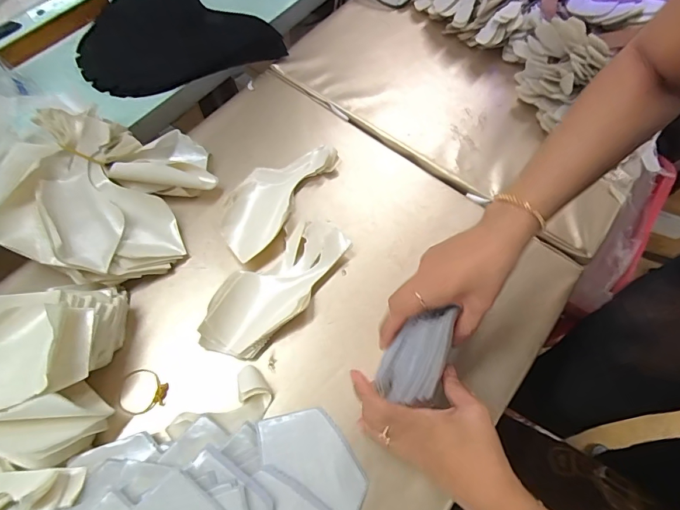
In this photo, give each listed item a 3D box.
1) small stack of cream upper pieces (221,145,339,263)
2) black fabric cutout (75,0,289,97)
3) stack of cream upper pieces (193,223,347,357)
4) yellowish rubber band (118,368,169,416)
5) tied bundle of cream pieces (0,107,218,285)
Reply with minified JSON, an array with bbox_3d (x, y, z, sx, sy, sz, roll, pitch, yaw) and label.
[{"bbox_3d":[-0.083,-0.078,0.518,0.080,0.031,0.190,30,67,10],"label":"small stack of cream upper pieces"},{"bbox_3d":[-0.255,-0.314,0.603,0.261,0.024,0.233,32,67,11],"label":"black fabric cutout"},{"bbox_3d":[-0.071,0.034,0.471,0.192,0.030,0.084,-41,73,-19],"label":"stack of cream upper pieces"},{"bbox_3d":[-0.204,0.139,0.426,0.049,0.006,0.045,-18,67,-11],"label":"yellowish rubber band"},{"bbox_3d":[-0.269,-0.074,0.478,0.196,0.091,0.202,1,65,-3],"label":"tied bundle of cream pieces"}]

